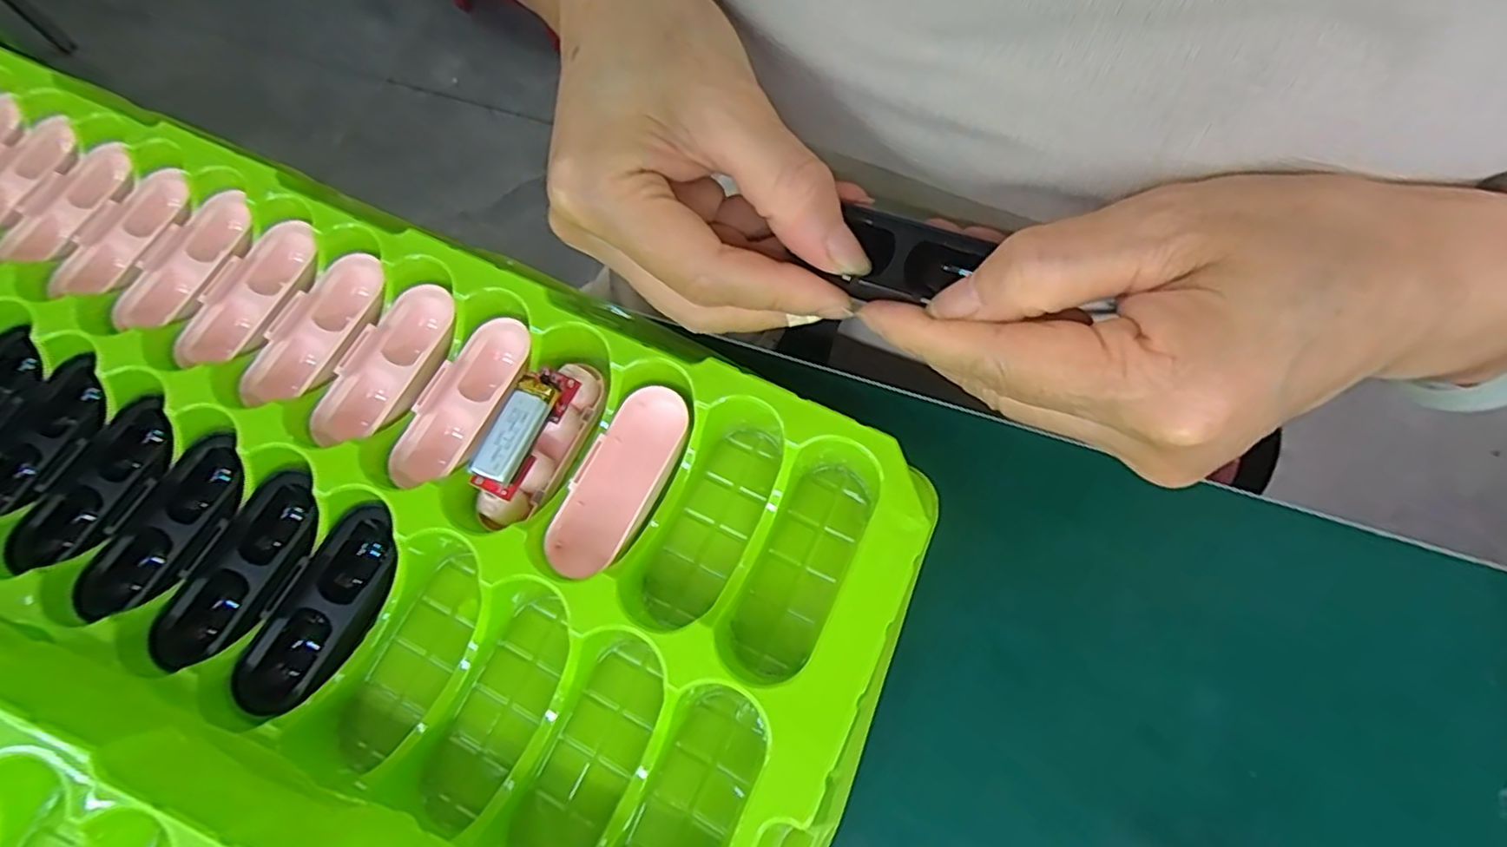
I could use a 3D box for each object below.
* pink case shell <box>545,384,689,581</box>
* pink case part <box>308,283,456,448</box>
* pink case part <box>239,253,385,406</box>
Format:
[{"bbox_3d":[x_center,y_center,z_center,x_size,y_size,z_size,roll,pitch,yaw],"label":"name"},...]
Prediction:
[{"bbox_3d":[-0.042,0.017,0.215,0.025,0.020,0.064,25,72,11],"label":"pink case shell"},{"bbox_3d":[-0.126,-0.020,0.236,0.024,0.010,0.064,24,72,11],"label":"pink case part"},{"bbox_3d":[-0.154,-0.033,0.242,0.024,0.011,0.063,24,72,11],"label":"pink case part"}]

